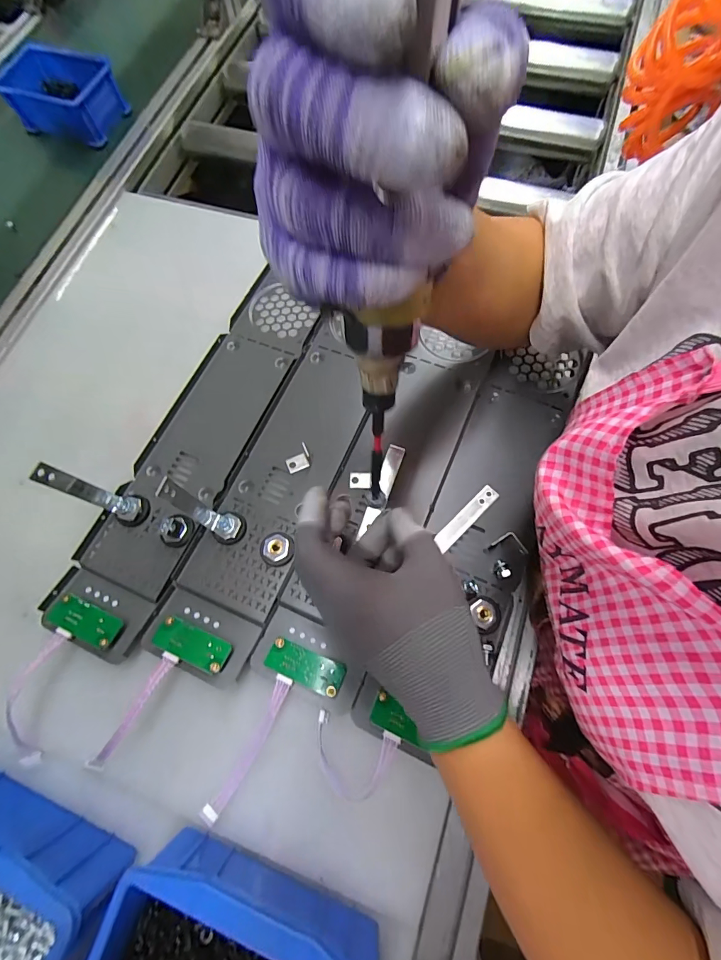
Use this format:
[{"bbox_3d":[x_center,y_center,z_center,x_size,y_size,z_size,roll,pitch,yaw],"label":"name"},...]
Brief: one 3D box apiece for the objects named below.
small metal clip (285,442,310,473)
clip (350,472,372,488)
[{"bbox_3d":[-0.061,-0.020,0.385,0.024,0.020,0.016,-30,74,-7],"label":"small metal clip"},{"bbox_3d":[0.000,0.000,0.381,0.021,0.004,0.017,-1,73,2],"label":"clip"}]

